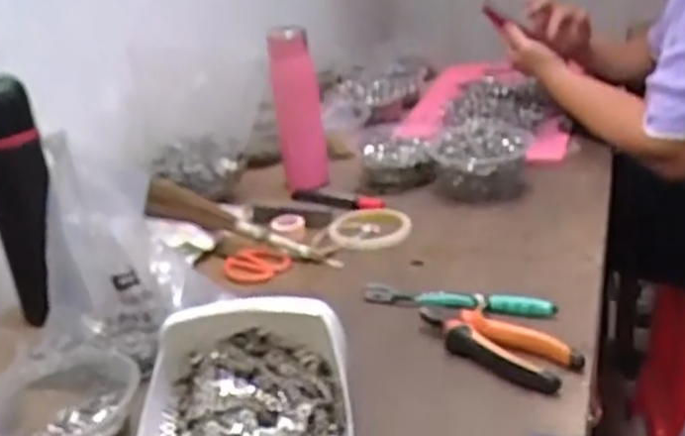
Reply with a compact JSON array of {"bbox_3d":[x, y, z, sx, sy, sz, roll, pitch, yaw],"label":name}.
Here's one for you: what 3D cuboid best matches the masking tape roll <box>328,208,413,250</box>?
[{"bbox_3d":[0.035,0.015,0.953,0.099,0.014,0.080,-9,40,-7],"label":"masking tape roll"}]

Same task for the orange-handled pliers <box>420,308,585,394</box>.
[{"bbox_3d":[0.128,0.106,0.680,0.058,0.015,0.151,-23,30,-35],"label":"orange-handled pliers"}]

